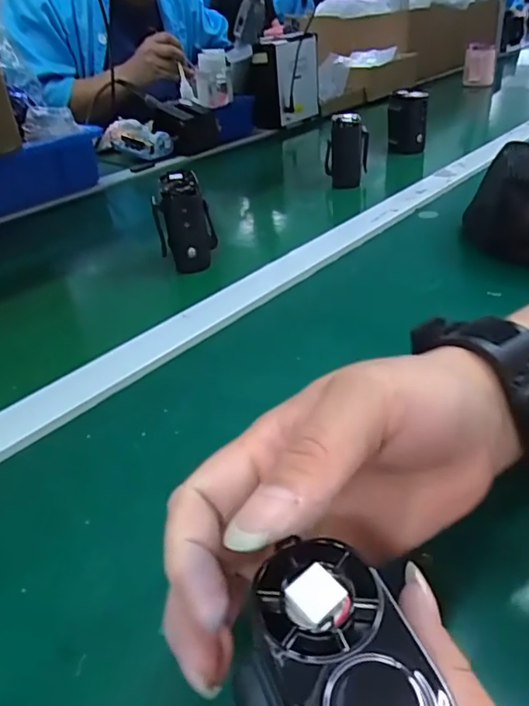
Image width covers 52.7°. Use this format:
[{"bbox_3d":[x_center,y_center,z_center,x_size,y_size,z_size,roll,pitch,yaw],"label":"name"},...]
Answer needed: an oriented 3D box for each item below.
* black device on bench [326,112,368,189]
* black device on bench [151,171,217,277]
[{"bbox_3d":[0.110,-0.271,0.712,0.054,0.087,0.045,1,35,7],"label":"black device on bench"},{"bbox_3d":[-0.079,-0.131,0.524,0.053,0.085,0.052,-14,35,-13],"label":"black device on bench"}]

